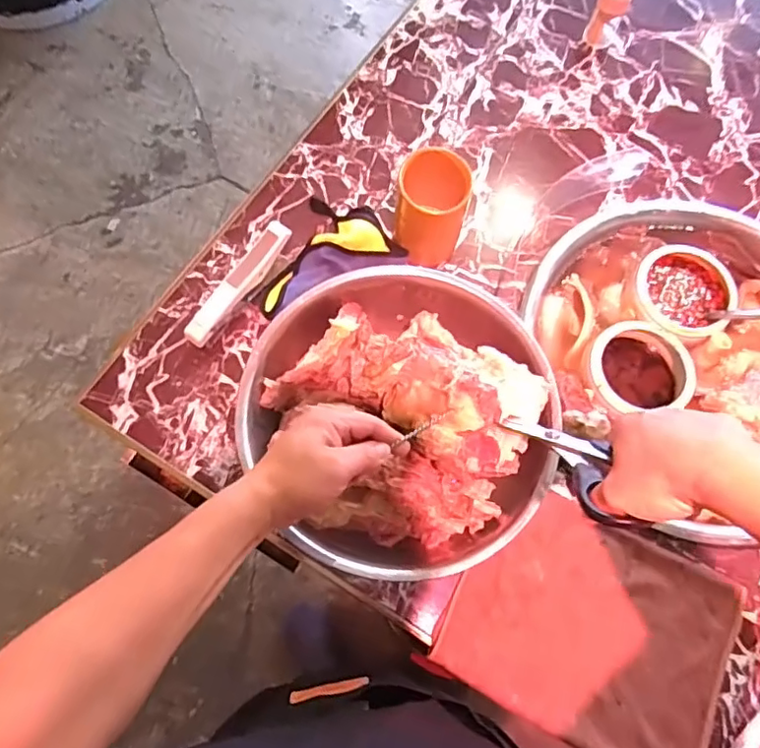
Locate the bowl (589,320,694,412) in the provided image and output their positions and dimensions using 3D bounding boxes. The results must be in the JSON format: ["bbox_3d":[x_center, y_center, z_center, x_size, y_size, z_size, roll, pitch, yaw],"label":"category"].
[{"bbox_3d":[0.314,-0.007,0.704,0.123,0.061,0.102,-5,72,-2],"label":"bowl"}]

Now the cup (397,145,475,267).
[{"bbox_3d":[0.062,-0.193,0.697,0.081,0.126,0.088,14,72,4],"label":"cup"}]

